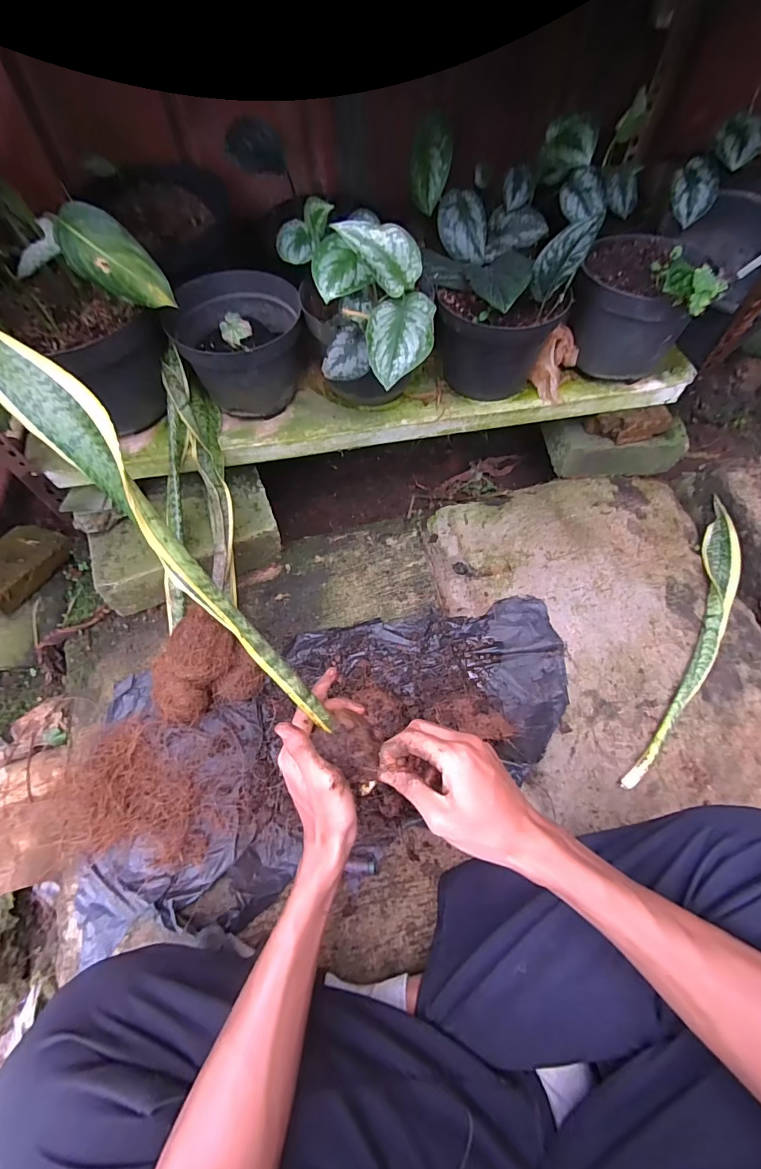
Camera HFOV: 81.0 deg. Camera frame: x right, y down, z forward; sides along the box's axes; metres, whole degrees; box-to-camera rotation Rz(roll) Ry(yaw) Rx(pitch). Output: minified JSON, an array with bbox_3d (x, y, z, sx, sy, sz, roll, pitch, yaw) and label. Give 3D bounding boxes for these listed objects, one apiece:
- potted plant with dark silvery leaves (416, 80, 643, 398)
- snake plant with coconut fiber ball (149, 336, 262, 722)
[{"bbox_3d":[0.175,-0.431,0.603,0.238,0.221,0.228,-23,66,-10],"label":"potted plant with dark silvery leaves"},{"bbox_3d":[-0.244,-0.062,0.573,0.123,0.089,0.468,-6,81,-5],"label":"snake plant with coconut fiber ball"}]

